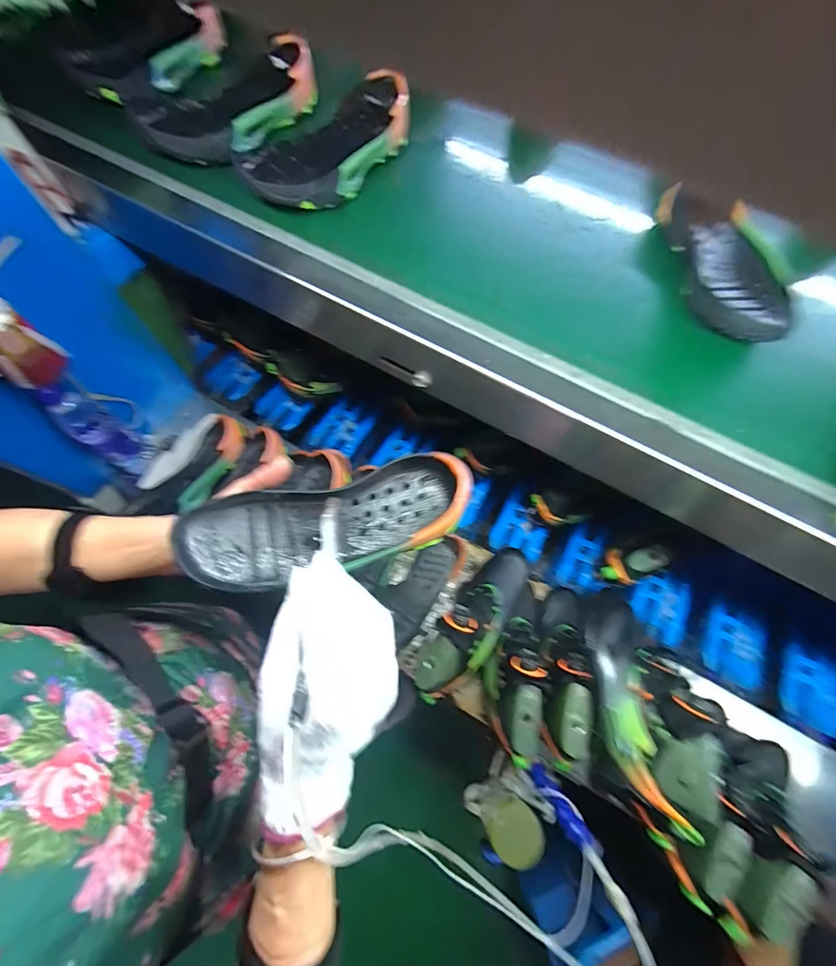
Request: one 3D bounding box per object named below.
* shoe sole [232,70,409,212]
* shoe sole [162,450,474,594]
[{"bbox_3d":[-0.098,-0.398,0.440,0.093,0.062,0.227,38,72,12],"label":"shoe sole"},{"bbox_3d":[-0.077,0.034,0.327,0.244,0.035,0.082,-14,69,-4],"label":"shoe sole"}]

